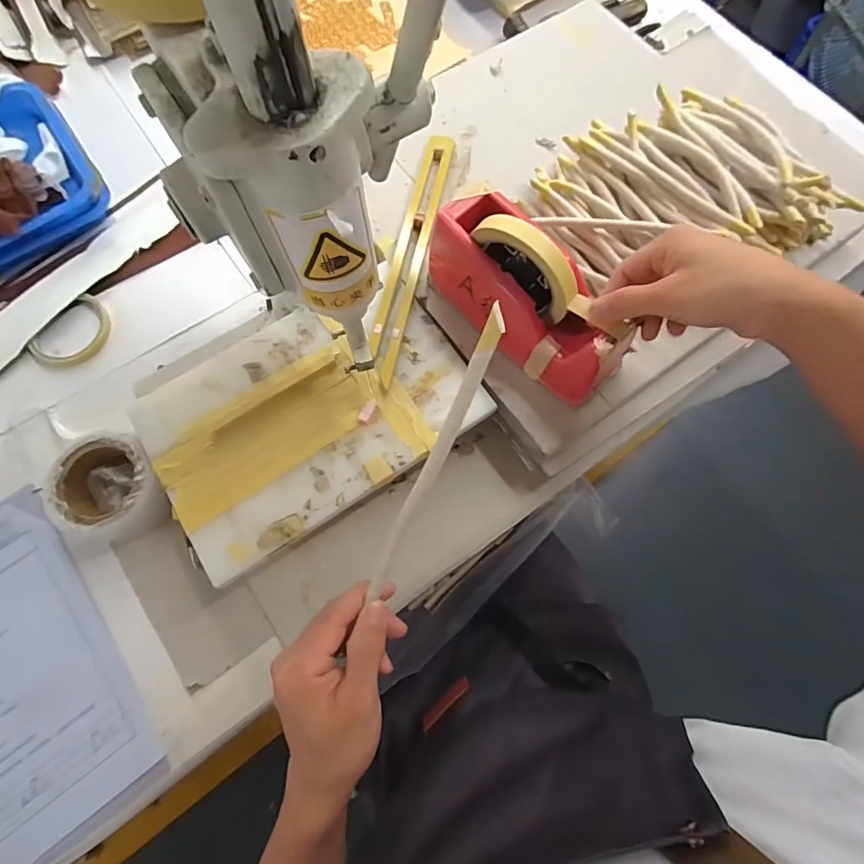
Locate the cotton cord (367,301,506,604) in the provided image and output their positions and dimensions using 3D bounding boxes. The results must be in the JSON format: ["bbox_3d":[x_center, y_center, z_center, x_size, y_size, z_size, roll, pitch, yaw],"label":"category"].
[{"bbox_3d":[-0.003,0.023,0.271,0.011,0.007,0.197,28,116,7],"label":"cotton cord"}]

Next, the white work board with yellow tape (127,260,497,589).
[{"bbox_3d":[-0.116,-0.024,0.455,0.295,0.012,0.198,-32,76,-10],"label":"white work board with yellow tape"}]

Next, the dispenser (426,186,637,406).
[{"bbox_3d":[0.083,-0.120,0.415,0.068,0.117,0.194,-38,78,-11],"label":"dispenser"}]

